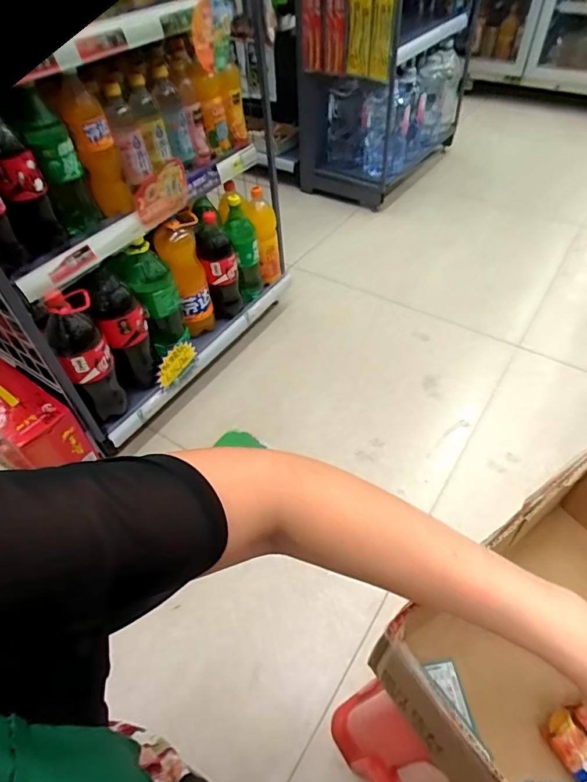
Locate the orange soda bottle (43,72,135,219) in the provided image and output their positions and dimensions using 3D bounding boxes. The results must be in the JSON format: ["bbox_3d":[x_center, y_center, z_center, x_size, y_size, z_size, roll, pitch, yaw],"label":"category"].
[{"bbox_3d":[-0.387,-0.468,0.898,0.083,0.246,0.071,-18,50,-12],"label":"orange soda bottle"}]

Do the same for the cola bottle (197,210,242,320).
[{"bbox_3d":[-0.197,-0.333,1.233,0.091,0.276,0.084,-10,49,-6],"label":"cola bottle"}]

